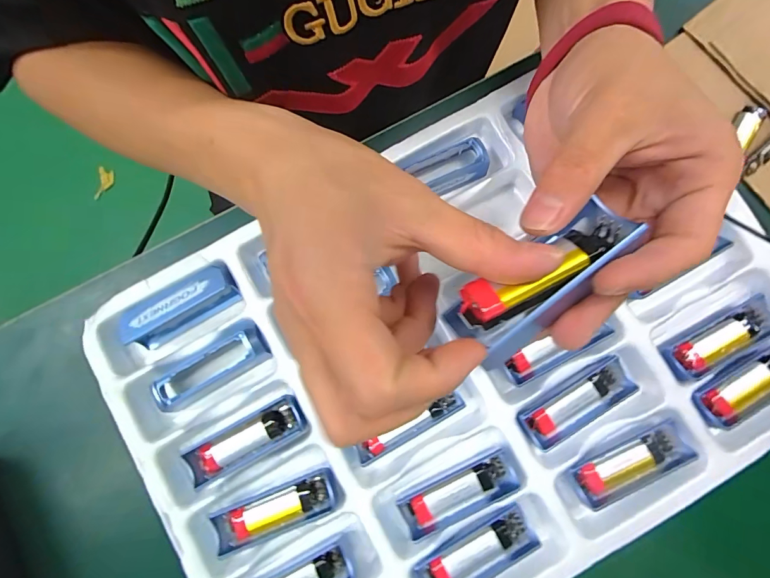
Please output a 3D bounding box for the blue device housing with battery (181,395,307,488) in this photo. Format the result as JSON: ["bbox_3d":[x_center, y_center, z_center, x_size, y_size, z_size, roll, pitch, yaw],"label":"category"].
[{"bbox_3d":[-0.094,0.102,0.256,0.080,0.016,0.026,-27,82,-3],"label":"blue device housing with battery"}]

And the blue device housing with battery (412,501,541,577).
[{"bbox_3d":[0.058,0.173,0.246,0.080,0.018,0.030,-30,82,-4],"label":"blue device housing with battery"}]

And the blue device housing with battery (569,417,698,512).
[{"bbox_3d":[0.164,0.117,0.251,0.079,0.014,0.028,-27,82,-3],"label":"blue device housing with battery"}]

